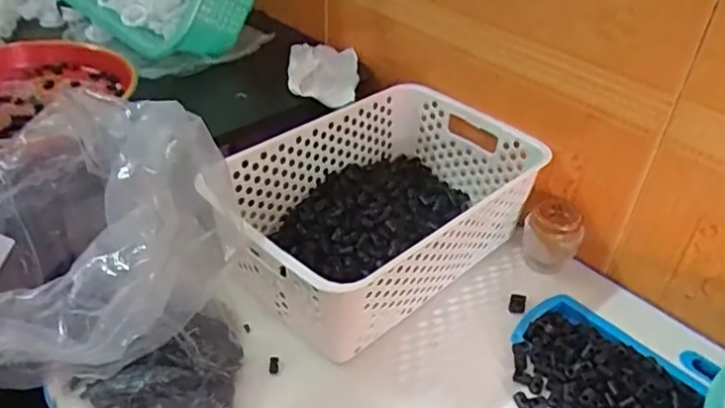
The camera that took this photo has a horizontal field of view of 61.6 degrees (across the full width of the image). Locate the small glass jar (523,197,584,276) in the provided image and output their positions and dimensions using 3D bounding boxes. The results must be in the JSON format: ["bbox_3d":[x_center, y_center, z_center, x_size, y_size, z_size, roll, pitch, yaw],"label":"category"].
[{"bbox_3d":[0.195,0.033,0.624,0.052,0.064,0.048,4,38,3],"label":"small glass jar"}]

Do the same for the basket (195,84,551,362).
[{"bbox_3d":[0.017,-0.002,0.602,0.206,0.104,0.330,30,46,31],"label":"basket"}]

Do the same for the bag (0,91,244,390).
[{"bbox_3d":[-0.217,0.018,0.476,0.194,0.144,0.209,6,38,6],"label":"bag"}]

